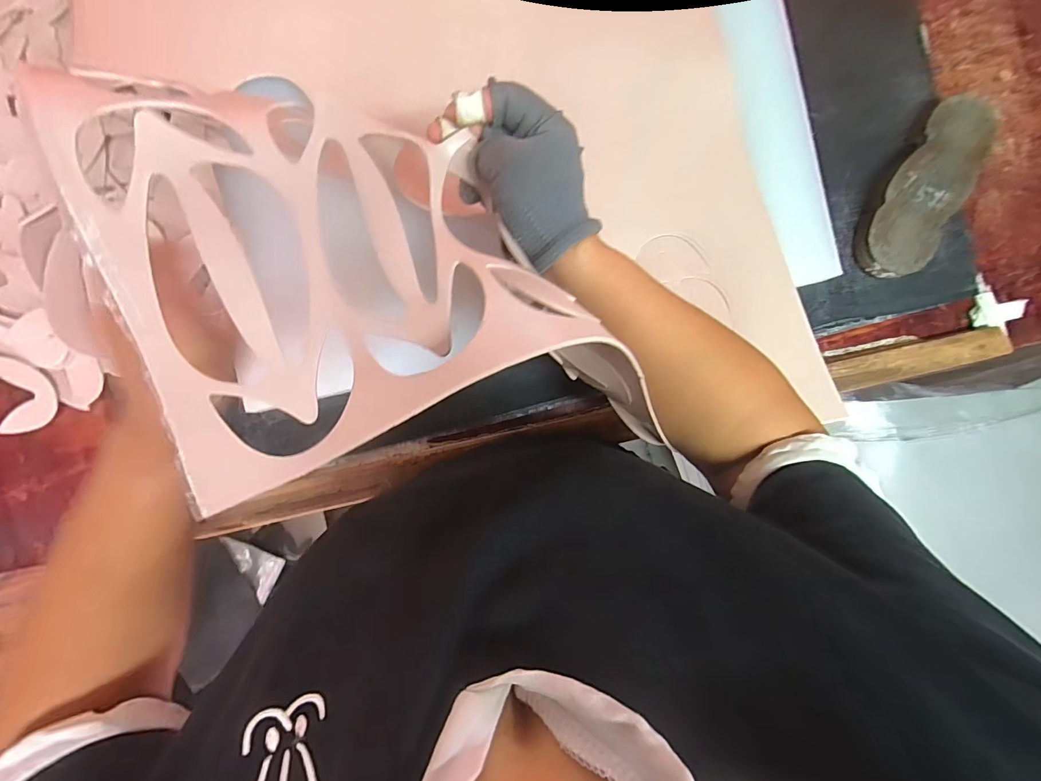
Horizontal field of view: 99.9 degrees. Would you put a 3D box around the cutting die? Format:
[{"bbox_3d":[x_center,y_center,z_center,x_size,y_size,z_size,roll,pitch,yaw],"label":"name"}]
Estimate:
[{"bbox_3d":[0.426,-0.210,0.456,0.076,0.035,0.197,31,84,-2],"label":"cutting die"}]

